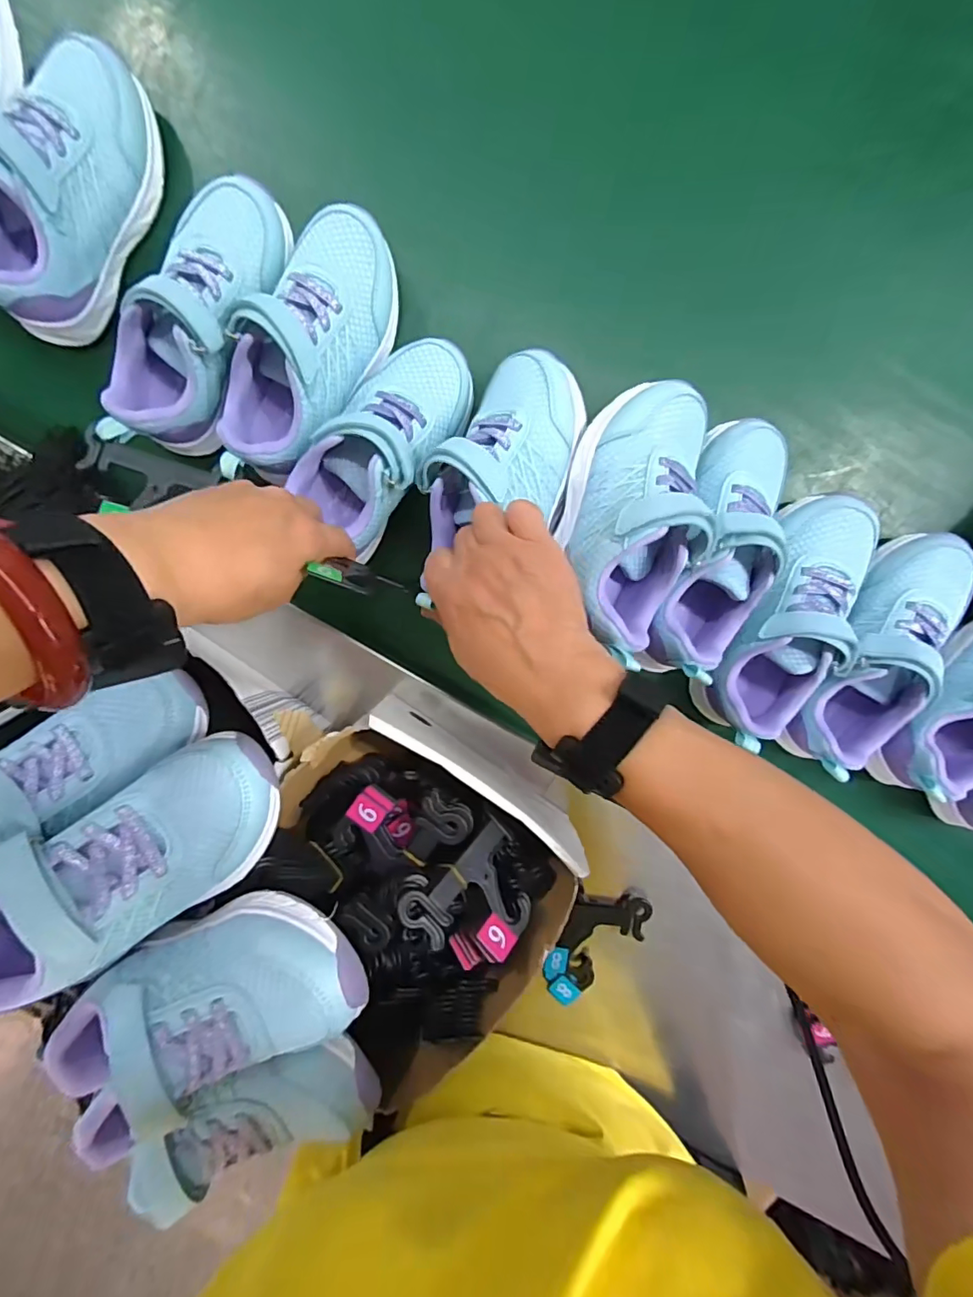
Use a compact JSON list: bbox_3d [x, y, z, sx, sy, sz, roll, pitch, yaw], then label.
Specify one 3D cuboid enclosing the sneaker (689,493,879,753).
[{"bbox_3d":[0.211,-0.021,0.366,0.071,0.077,0.177,22,100,0],"label":"sneaker"}]

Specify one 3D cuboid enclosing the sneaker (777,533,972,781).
[{"bbox_3d":[0.273,0.001,0.368,0.083,0.075,0.179,30,100,-1],"label":"sneaker"}]

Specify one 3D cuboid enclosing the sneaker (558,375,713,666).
[{"bbox_3d":[0.090,-0.078,0.318,0.080,0.069,0.169,10,84,2],"label":"sneaker"}]

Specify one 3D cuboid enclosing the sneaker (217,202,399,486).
[{"bbox_3d":[-0.119,-0.196,0.342,0.066,0.074,0.180,33,100,-2],"label":"sneaker"}]

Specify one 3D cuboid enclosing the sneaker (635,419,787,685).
[{"bbox_3d":[0.153,-0.065,0.335,0.057,0.078,0.172,20,85,0],"label":"sneaker"}]

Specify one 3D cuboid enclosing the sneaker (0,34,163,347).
[{"bbox_3d":[-0.279,-0.295,0.335,0.075,0.072,0.180,37,99,-3],"label":"sneaker"}]

